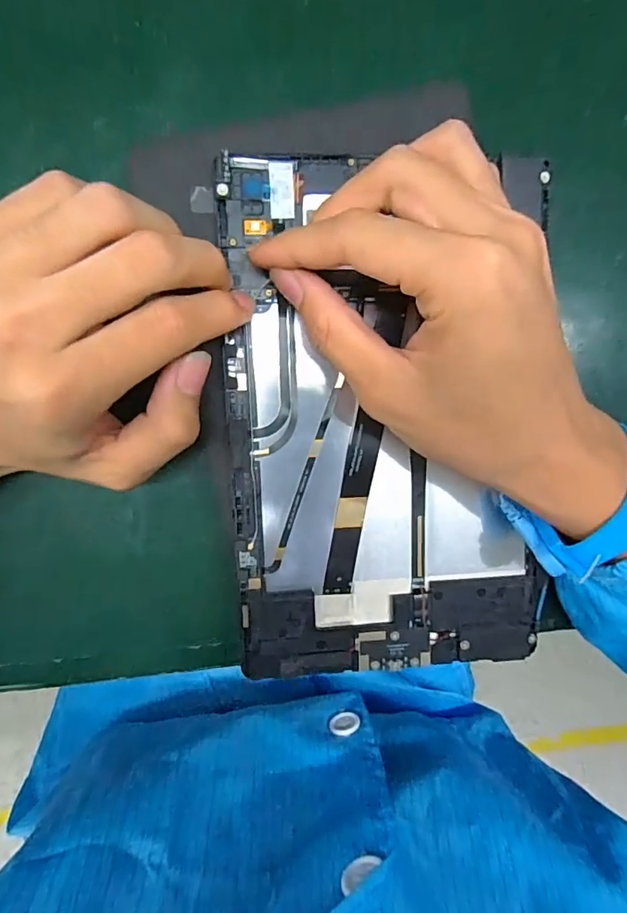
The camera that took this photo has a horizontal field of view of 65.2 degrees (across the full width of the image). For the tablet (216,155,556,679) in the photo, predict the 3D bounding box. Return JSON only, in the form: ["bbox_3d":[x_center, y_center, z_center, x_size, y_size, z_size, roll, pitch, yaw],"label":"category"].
[{"bbox_3d":[0.036,-0.013,0.235,0.148,0.014,0.236,-3,98,-6],"label":"tablet"}]

